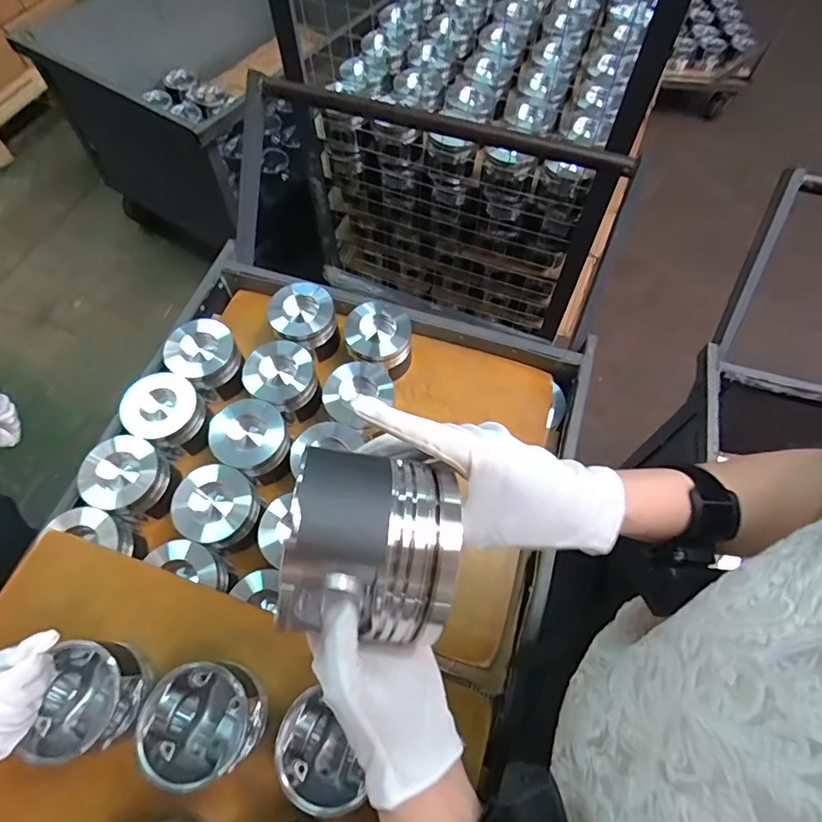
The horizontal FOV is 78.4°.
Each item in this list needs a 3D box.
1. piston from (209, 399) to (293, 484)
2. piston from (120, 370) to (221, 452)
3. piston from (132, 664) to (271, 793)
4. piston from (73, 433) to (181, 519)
[{"bbox_3d":[-0.247,0.054,0.805,0.115,0.096,0.114,-10,62,-7],"label":"piston"},{"bbox_3d":[-0.396,0.008,0.827,0.104,0.107,0.114,0,62,-1],"label":"piston"},{"bbox_3d":[-0.222,0.342,0.557,0.109,0.105,0.109,0,62,-1],"label":"piston"},{"bbox_3d":[-0.436,0.105,0.780,0.106,0.103,0.108,0,62,-1],"label":"piston"}]

